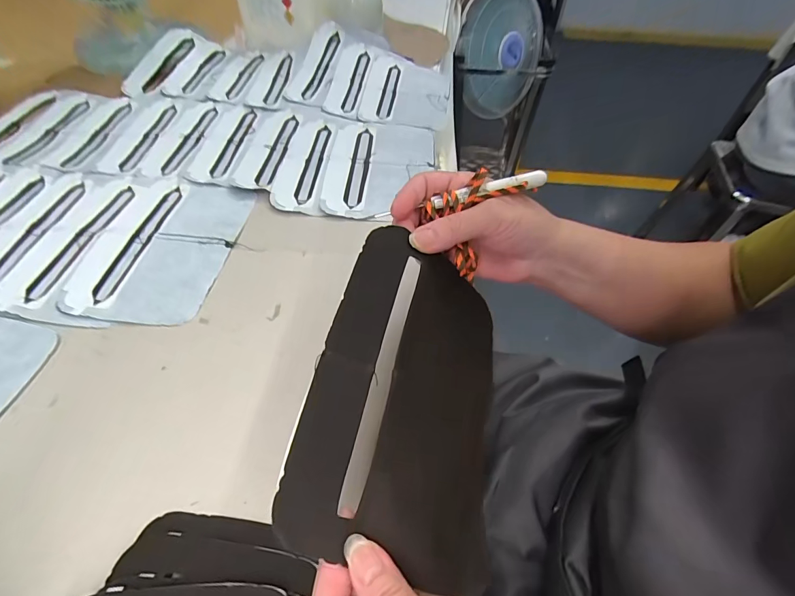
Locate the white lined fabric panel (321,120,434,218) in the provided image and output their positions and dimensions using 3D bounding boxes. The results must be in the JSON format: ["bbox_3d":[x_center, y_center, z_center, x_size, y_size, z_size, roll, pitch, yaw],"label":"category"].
[{"bbox_3d":[-0.019,-0.169,0.494,0.128,0.013,0.196,5,50,-2],"label":"white lined fabric panel"}]

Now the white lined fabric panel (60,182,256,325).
[{"bbox_3d":[-0.241,-0.057,0.404,0.139,0.007,0.186,7,52,6],"label":"white lined fabric panel"}]

